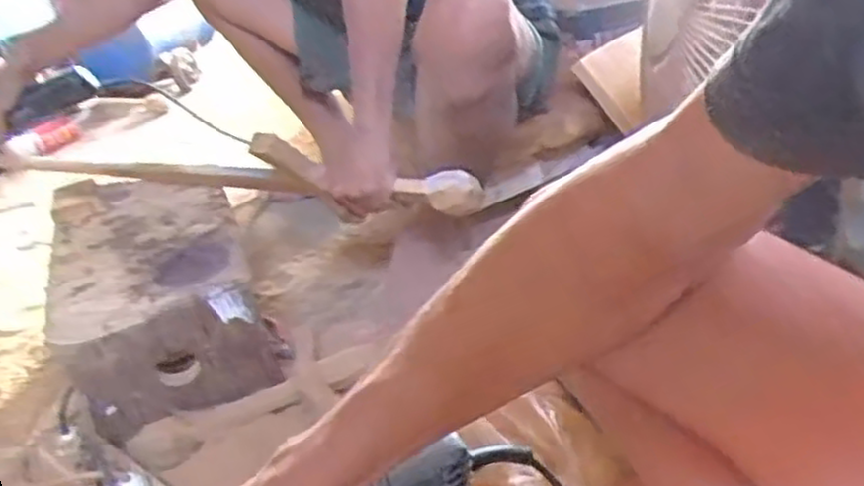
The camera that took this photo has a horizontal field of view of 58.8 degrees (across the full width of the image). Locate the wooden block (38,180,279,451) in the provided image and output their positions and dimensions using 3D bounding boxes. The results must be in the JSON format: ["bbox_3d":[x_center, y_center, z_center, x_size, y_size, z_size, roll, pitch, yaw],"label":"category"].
[{"bbox_3d":[-0.356,0.069,1.022,0.226,0.192,0.373,-20,32,-15],"label":"wooden block"}]

